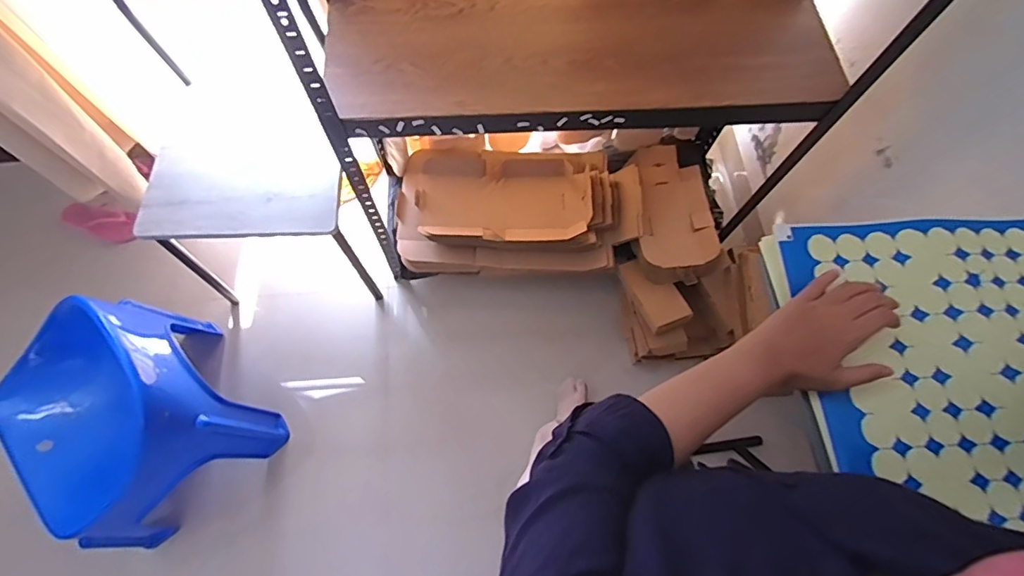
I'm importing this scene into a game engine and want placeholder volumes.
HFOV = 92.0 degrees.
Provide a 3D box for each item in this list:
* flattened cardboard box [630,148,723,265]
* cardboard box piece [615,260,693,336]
[{"bbox_3d":[0.424,-0.216,1.307,0.198,0.034,0.362,-1,68,-2],"label":"flattened cardboard box"},{"bbox_3d":[0.359,0.011,1.245,0.103,0.028,0.193,-25,71,-11],"label":"cardboard box piece"}]

